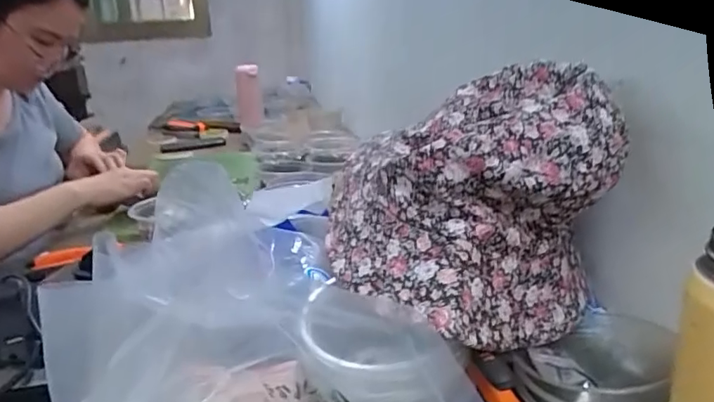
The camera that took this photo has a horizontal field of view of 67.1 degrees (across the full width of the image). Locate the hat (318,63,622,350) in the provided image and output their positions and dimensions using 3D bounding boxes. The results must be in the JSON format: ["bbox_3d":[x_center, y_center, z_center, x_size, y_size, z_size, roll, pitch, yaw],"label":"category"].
[{"bbox_3d":[0.071,-0.005,0.418,0.181,0.166,0.197,-2,18,1],"label":"hat"}]

